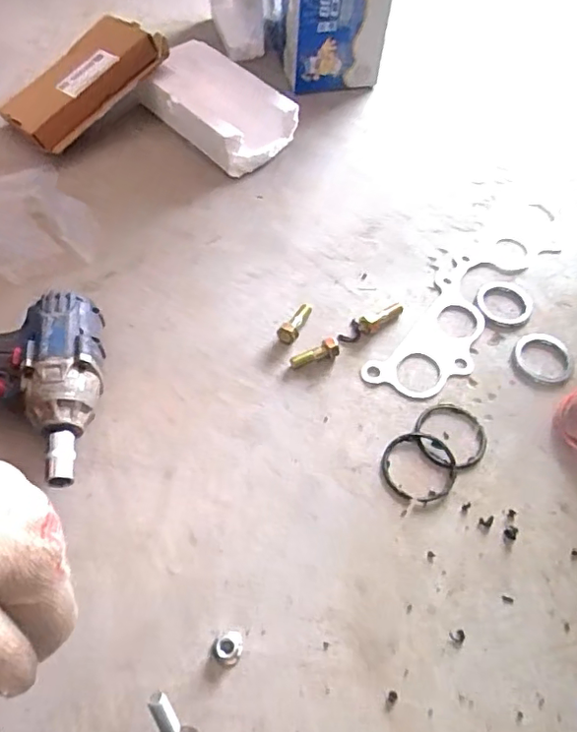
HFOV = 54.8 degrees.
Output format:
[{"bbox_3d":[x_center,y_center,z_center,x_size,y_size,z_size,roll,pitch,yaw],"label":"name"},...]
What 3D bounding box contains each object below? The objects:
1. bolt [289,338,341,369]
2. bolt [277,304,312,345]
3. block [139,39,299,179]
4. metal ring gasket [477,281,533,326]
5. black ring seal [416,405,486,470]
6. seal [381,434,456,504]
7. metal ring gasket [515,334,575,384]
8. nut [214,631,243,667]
[{"bbox_3d":[0.025,-0.010,0.522,0.047,0.012,0.014,-22,58,4],"label":"bolt"},{"bbox_3d":[0.005,-0.042,0.542,0.021,0.014,0.050,18,58,10],"label":"bolt"},{"bbox_3d":[-0.094,-0.331,0.717,0.204,0.058,0.123,39,64,22],"label":"block"},{"bbox_3d":[0.224,-0.067,0.577,0.054,0.004,0.058,1,56,-1],"label":"metal ring gasket"},{"bbox_3d":[0.142,0.061,0.484,0.060,0.004,0.062,1,56,-1],"label":"black ring seal"},{"bbox_3d":[0.110,0.085,0.469,0.061,0.005,0.061,1,56,-1],"label":"seal"},{"bbox_3d":[0.249,-0.008,0.542,0.056,0.005,0.054,1,56,-1],"label":"metal ring gasket"},{"bbox_3d":[-0.042,0.197,0.390,0.018,0.008,0.021,20,58,11],"label":"nut"}]

